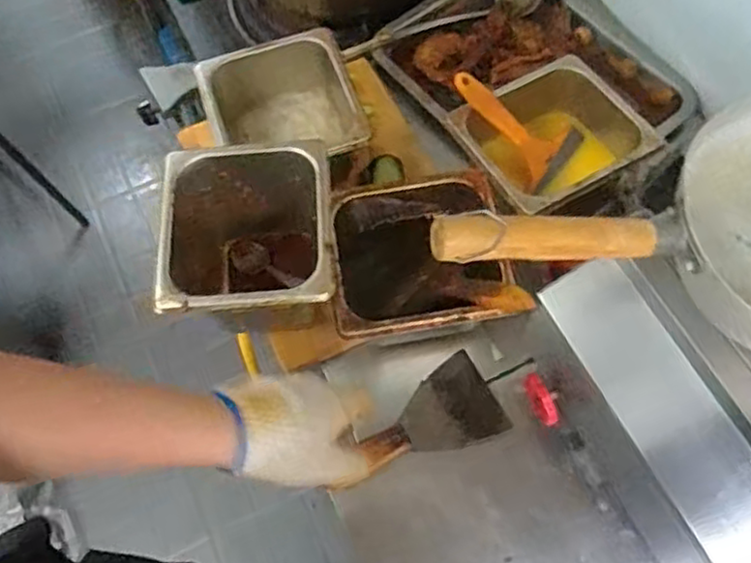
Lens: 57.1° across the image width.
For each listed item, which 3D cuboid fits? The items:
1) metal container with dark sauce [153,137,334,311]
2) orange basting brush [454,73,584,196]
[{"bbox_3d":[-0.120,-0.027,0.702,0.157,0.144,0.169,-8,66,-1],"label":"metal container with dark sauce"},{"bbox_3d":[0.150,-0.166,0.738,0.161,0.021,0.093,34,68,-17],"label":"orange basting brush"}]

